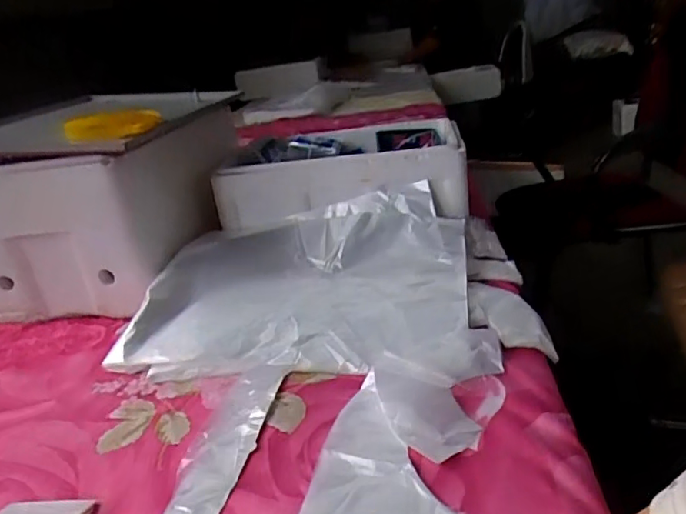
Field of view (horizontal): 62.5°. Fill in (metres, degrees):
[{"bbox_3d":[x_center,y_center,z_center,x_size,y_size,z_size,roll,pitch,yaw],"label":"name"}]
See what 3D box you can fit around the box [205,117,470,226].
[{"bbox_3d":[0.001,-0.148,0.978,0.384,0.121,0.284,-7,22,6],"label":"box"}]

